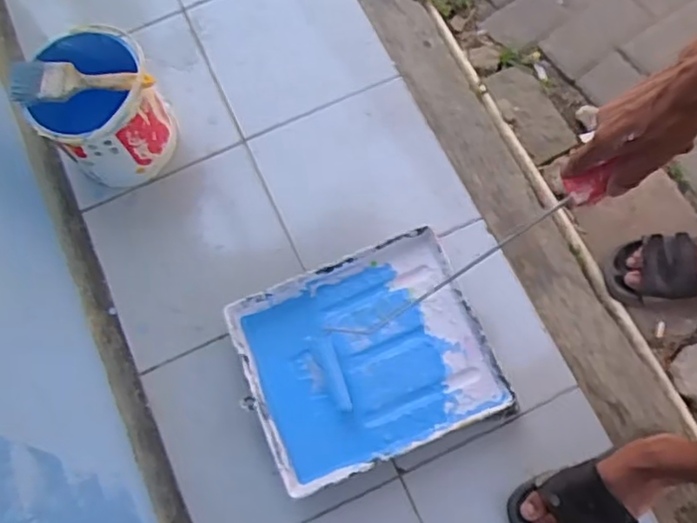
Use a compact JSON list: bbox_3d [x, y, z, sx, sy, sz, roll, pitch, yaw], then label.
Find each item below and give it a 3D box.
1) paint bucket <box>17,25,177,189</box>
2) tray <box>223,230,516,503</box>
[{"bbox_3d":[-0.378,-0.234,0.982,0.168,0.184,0.172,0,71,0],"label":"paint bucket"},{"bbox_3d":[0.025,0.144,0.927,0.331,0.065,0.289,-22,72,-7],"label":"tray"}]

